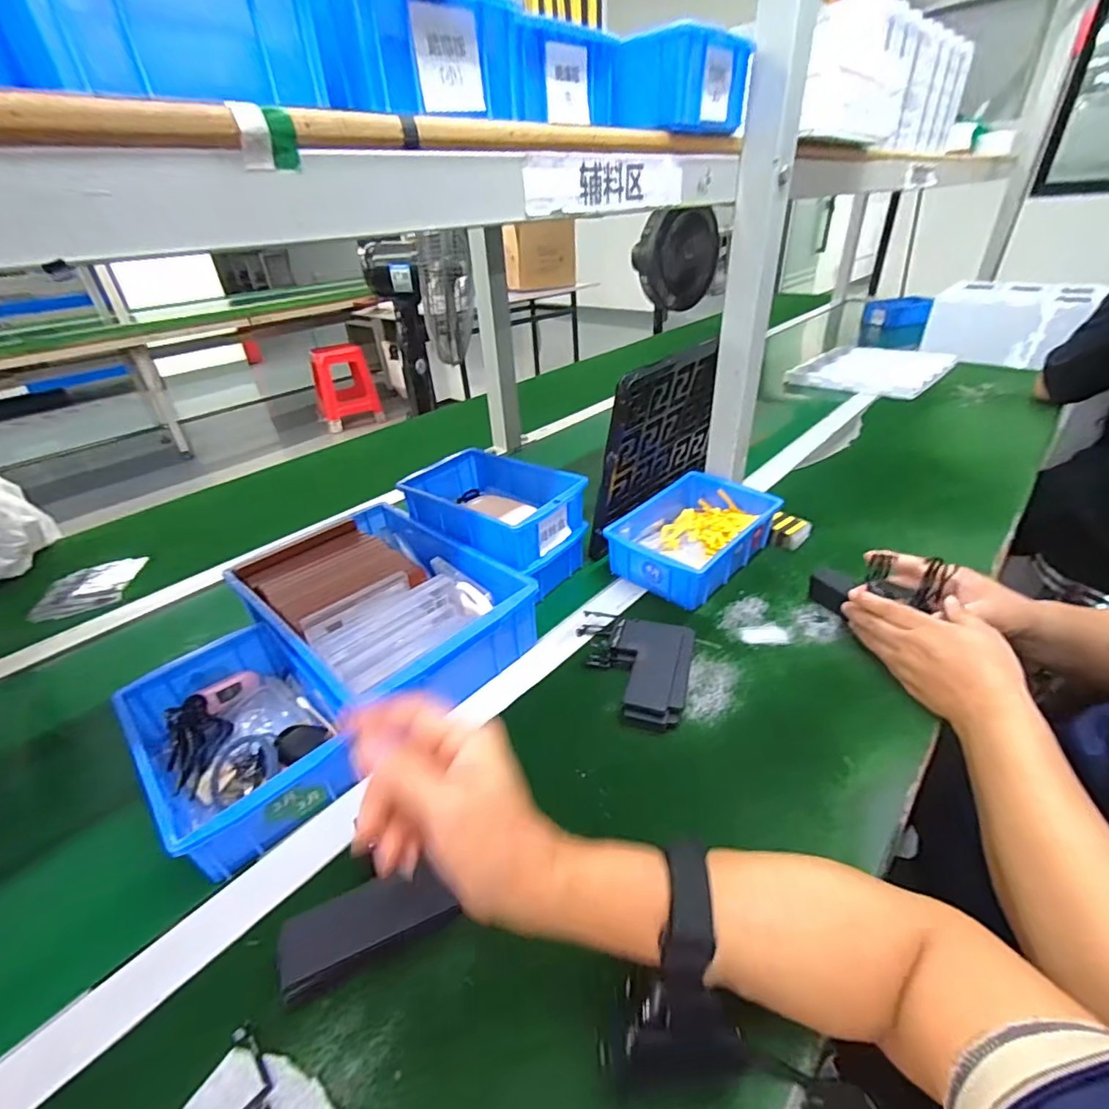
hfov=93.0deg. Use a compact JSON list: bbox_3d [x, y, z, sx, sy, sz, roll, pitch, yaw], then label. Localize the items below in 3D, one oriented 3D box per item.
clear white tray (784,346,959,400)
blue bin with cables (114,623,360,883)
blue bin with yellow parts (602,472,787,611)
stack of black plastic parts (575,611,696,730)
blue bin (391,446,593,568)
[{"bbox_3d":[0.810,-0.482,1.364,0.405,0.027,0.320,-30,42,-34],"label":"clear white tray"},{"bbox_3d":[-0.267,0.149,0.446,0.198,0.060,0.129,25,43,36],"label":"blue bin with cables"},{"bbox_3d":[0.174,-0.024,0.668,0.136,0.068,0.202,24,42,35],"label":"blue bin with yellow parts"},{"bbox_3d":[0.072,0.108,0.520,0.117,0.027,0.129,9,36,18],"label":"stack of black plastic parts"},{"bbox_3d":[-0.079,-0.055,0.654,0.203,0.074,0.140,23,42,34],"label":"blue bin"}]

